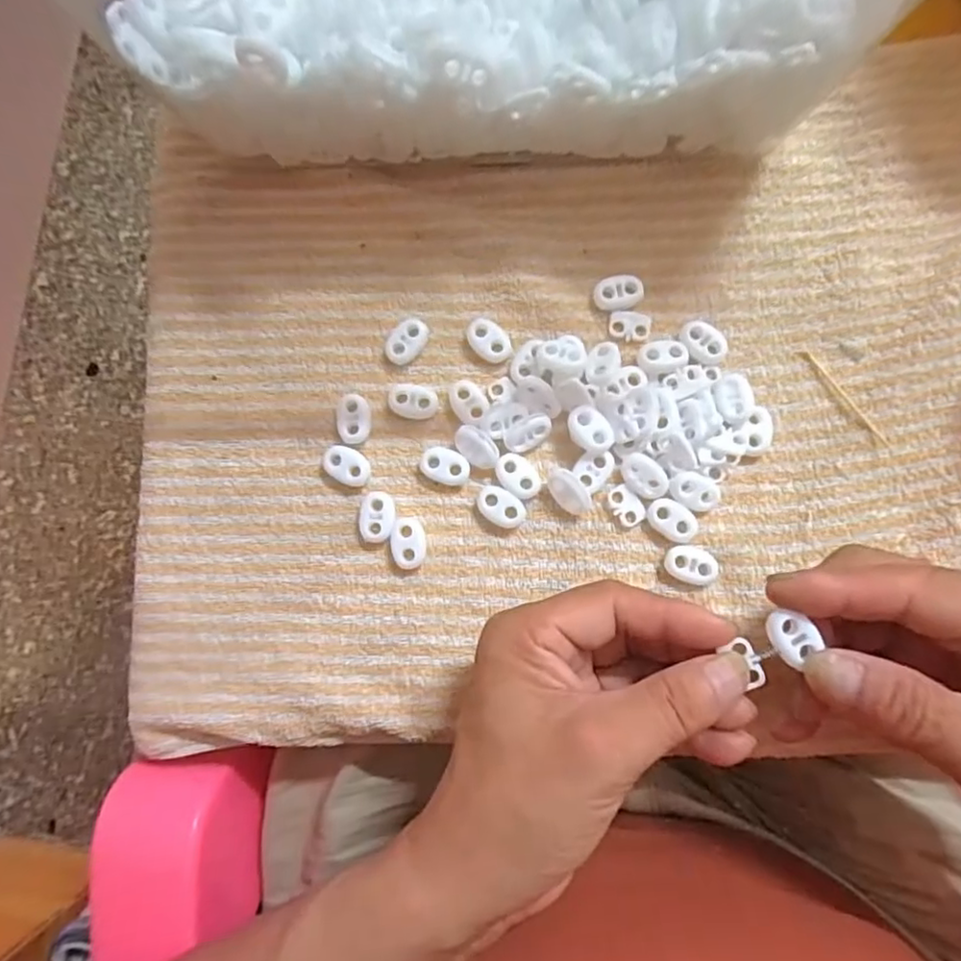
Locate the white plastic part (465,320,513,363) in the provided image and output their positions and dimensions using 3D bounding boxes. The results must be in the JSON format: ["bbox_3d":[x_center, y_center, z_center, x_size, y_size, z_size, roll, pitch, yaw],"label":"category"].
[{"bbox_3d":[0.004,-0.063,0.287,0.015,0.005,0.022,-42,83,-3],"label":"white plastic part"}]

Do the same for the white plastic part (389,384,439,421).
[{"bbox_3d":[-0.030,-0.036,0.286,0.022,0.004,0.015,17,84,5],"label":"white plastic part"}]

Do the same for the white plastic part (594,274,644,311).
[{"bbox_3d":[0.063,-0.085,0.286,0.022,0.005,0.015,-8,82,2],"label":"white plastic part"}]

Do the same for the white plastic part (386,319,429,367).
[{"bbox_3d":[-0.034,-0.064,0.288,0.015,0.004,0.022,32,85,6],"label":"white plastic part"}]

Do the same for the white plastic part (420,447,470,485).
[{"bbox_3d":[-0.016,-0.006,0.281,0.022,0.004,0.015,22,84,5],"label":"white plastic part"}]

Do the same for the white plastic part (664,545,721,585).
[{"bbox_3d":[0.091,0.037,0.272,0.023,0.004,0.016,13,84,4],"label":"white plastic part"}]

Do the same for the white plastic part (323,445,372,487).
[{"bbox_3d":[-0.060,-0.007,0.283,0.023,0.004,0.015,37,86,6],"label":"white plastic part"}]

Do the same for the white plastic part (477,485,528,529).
[{"bbox_3d":[0.009,0.012,0.278,0.023,0.004,0.015,33,85,6],"label":"white plastic part"}]

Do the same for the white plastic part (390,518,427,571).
[{"bbox_3d":[-0.032,0.028,0.278,0.015,0.004,0.022,-7,83,2],"label":"white plastic part"}]

